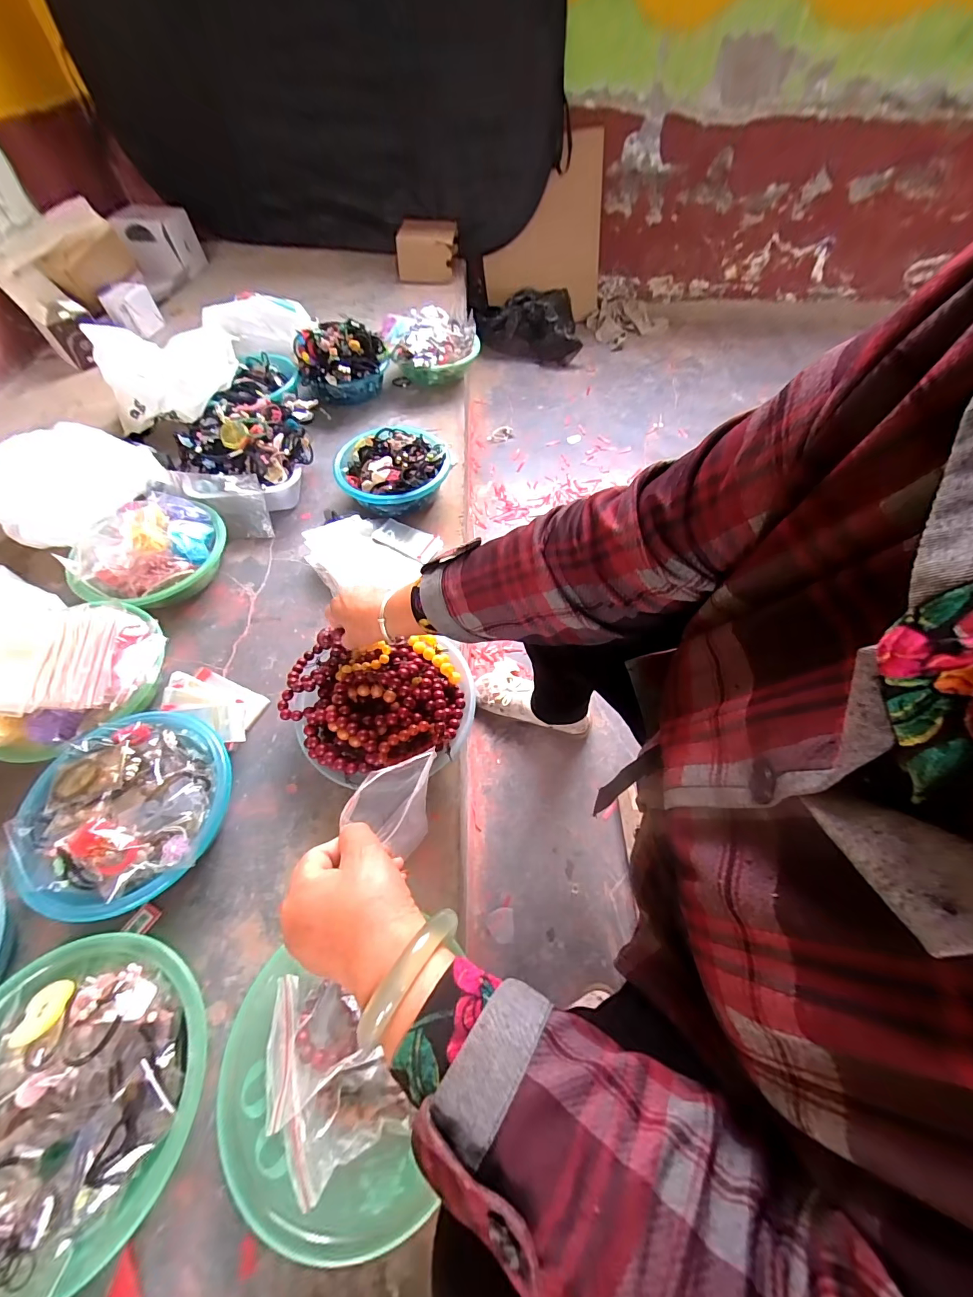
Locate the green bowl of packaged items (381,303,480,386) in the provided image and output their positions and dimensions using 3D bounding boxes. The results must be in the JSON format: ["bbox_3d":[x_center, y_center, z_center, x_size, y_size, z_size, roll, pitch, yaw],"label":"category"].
[{"bbox_3d":[-0.141,-0.765,1.079,0.242,0.113,0.181,-6,60,-3],"label":"green bowl of packaged items"}]

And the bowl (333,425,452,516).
[{"bbox_3d":[-0.185,-0.350,0.847,0.216,0.090,0.202,0,59,0],"label":"bowl"}]

